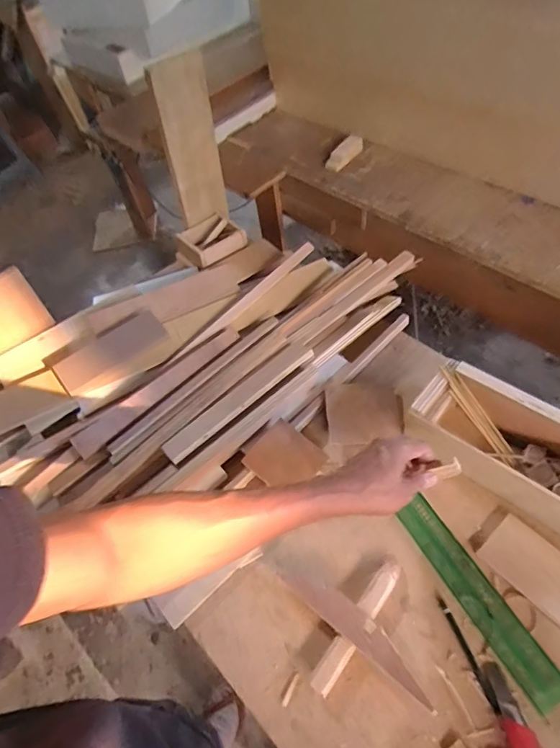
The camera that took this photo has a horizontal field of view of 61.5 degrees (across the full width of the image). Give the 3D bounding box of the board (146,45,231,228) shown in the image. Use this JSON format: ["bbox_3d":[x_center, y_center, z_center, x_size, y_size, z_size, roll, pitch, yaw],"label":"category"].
[{"bbox_3d":[-0.139,-0.355,0.767,0.094,0.304,0.017,-39,72,-16],"label":"board"}]

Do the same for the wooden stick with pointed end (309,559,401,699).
[{"bbox_3d":[0.087,0.273,0.517,0.024,0.017,0.157,33,64,24],"label":"wooden stick with pointed end"}]

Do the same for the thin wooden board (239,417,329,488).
[{"bbox_3d":[0.006,0.113,0.628,0.085,0.005,0.080,35,65,25],"label":"thin wooden board"}]

